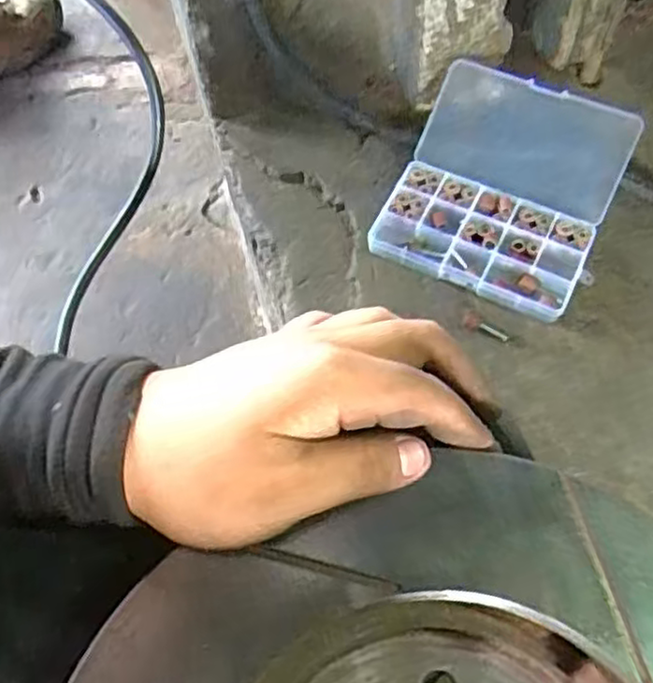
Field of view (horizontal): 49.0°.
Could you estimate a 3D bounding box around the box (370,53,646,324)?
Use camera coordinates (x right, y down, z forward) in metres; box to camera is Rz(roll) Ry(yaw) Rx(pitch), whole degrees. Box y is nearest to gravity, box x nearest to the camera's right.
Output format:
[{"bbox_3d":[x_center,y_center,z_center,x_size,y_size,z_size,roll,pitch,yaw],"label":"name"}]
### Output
[{"bbox_3d":[0.151,-0.134,0.610,0.171,0.065,0.189,22,64,13],"label":"box"}]

